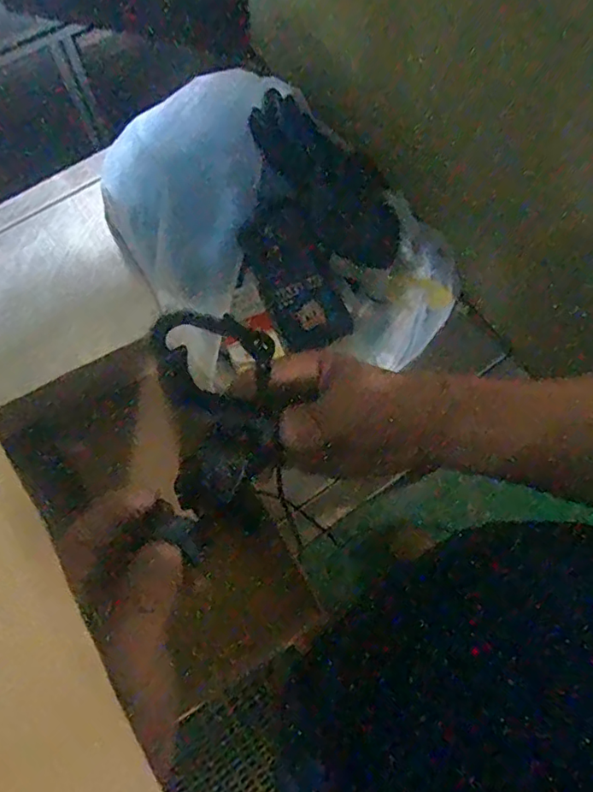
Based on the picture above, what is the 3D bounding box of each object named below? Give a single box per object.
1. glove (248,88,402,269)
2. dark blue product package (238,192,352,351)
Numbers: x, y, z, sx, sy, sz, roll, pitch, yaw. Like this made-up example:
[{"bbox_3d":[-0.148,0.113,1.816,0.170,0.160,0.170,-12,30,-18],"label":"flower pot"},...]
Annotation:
[{"bbox_3d":[0.039,-0.251,0.649,0.098,0.027,0.228,-42,93,-12],"label":"glove"},{"bbox_3d":[-0.002,-0.140,0.642,0.088,0.009,0.171,-26,93,-9],"label":"dark blue product package"}]

